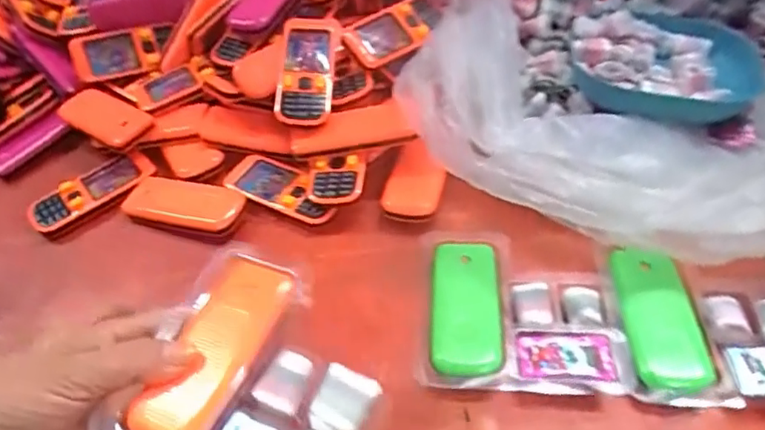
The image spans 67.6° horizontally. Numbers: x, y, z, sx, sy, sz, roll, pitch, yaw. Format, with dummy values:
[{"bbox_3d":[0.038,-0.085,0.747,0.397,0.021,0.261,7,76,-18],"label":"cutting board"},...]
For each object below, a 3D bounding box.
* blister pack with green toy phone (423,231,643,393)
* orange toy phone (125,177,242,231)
[{"bbox_3d":[0.088,0.061,0.377,0.122,0.020,0.115,0,51,7],"label":"blister pack with green toy phone"},{"bbox_3d":[-0.164,-0.010,0.475,0.097,0.016,0.043,11,53,15],"label":"orange toy phone"}]

